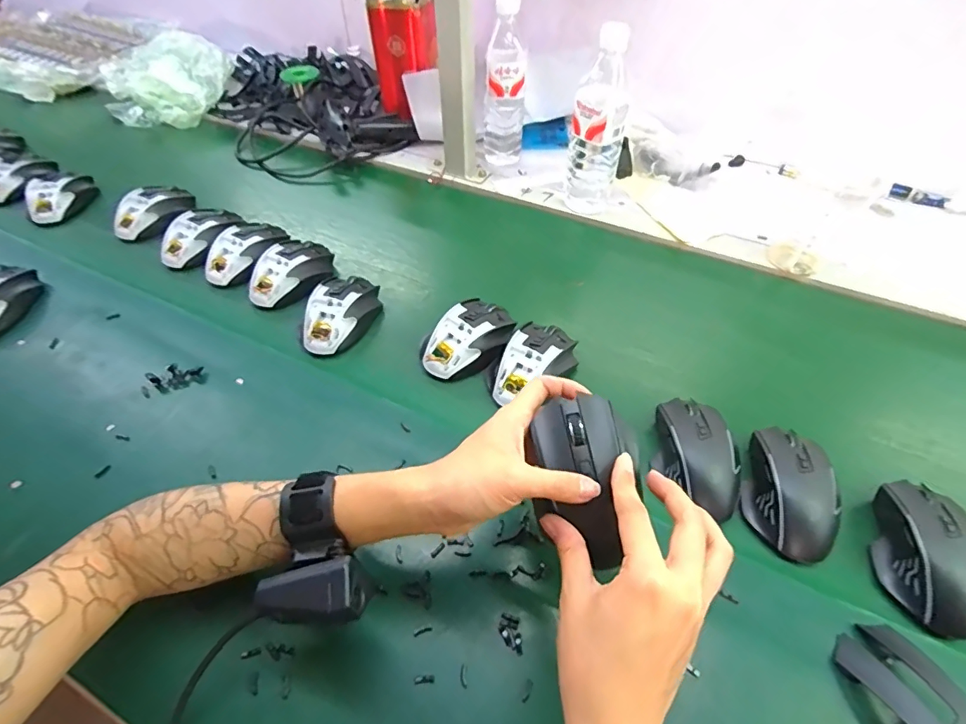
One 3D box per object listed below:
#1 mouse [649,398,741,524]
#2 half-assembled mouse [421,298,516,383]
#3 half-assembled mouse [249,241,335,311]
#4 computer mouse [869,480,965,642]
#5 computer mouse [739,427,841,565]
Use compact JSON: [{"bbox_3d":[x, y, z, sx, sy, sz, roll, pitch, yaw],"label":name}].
[{"bbox_3d":[0.193,0.081,0.443,0.065,0.038,0.101,9,50,7],"label":"mouse"},{"bbox_3d":[-0.014,-0.025,0.536,0.067,0.045,0.116,35,58,26],"label":"half-assembled mouse"},{"bbox_3d":[-0.236,-0.113,0.610,0.074,0.038,0.113,16,52,13],"label":"half-assembled mouse"},{"bbox_3d":[0.350,0.148,0.387,0.070,0.037,0.110,17,52,13],"label":"computer mouse"},{"bbox_3d":[0.266,0.107,0.421,0.068,0.036,0.111,15,51,12],"label":"computer mouse"}]

